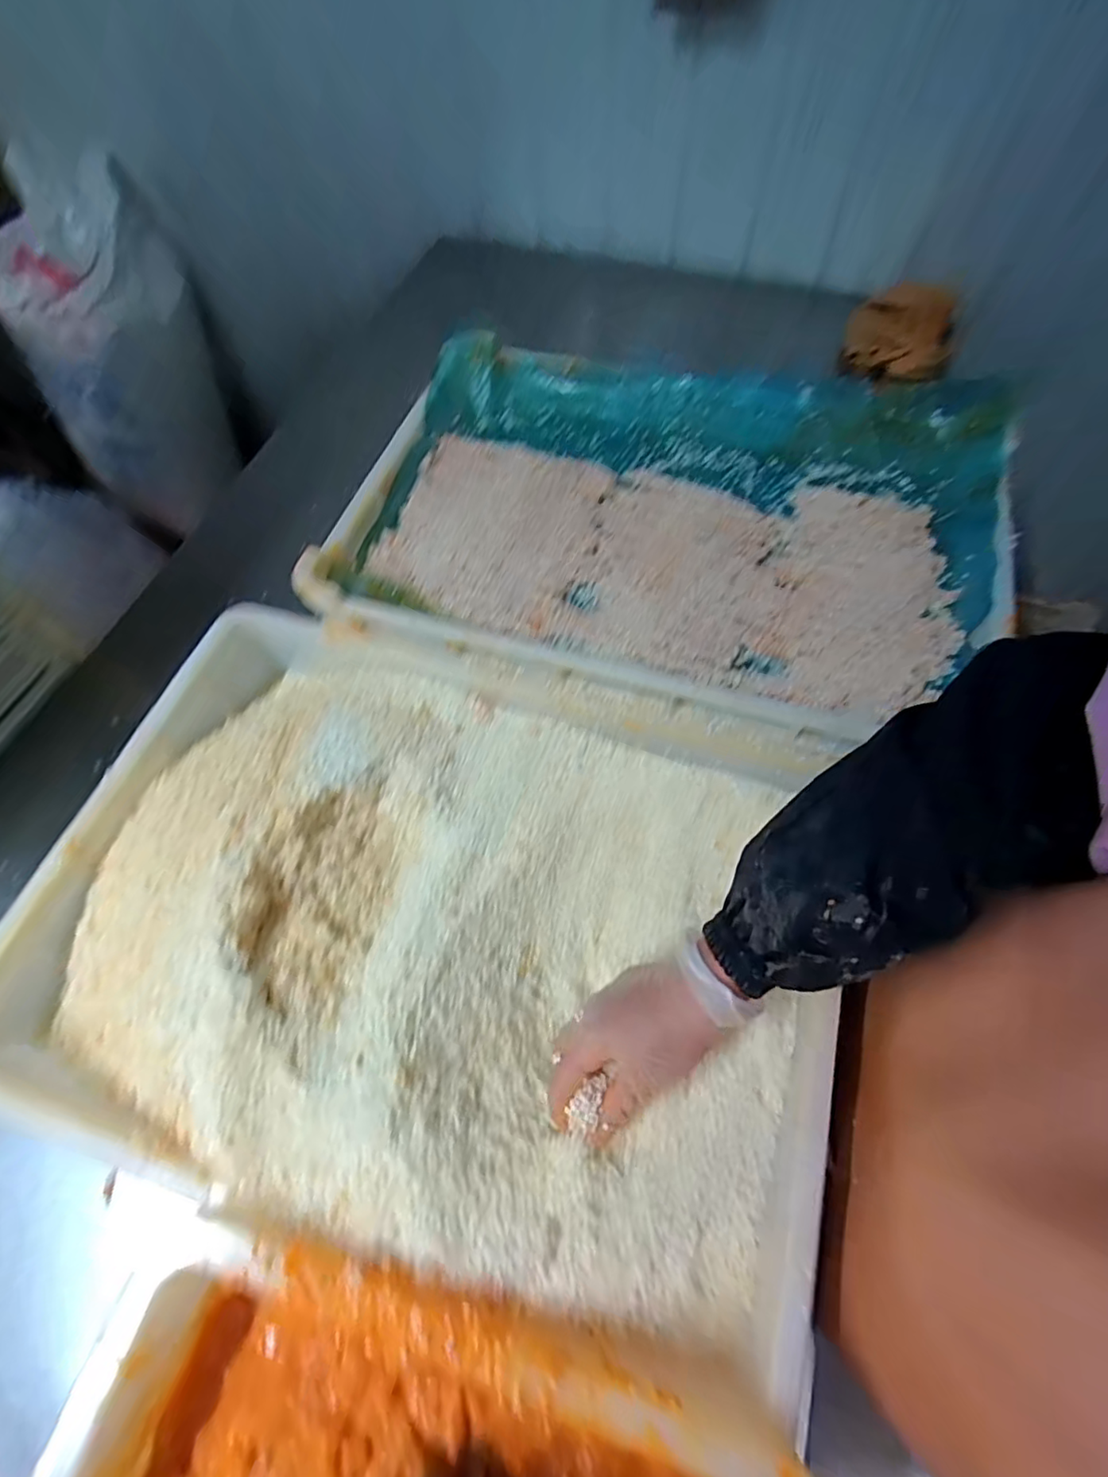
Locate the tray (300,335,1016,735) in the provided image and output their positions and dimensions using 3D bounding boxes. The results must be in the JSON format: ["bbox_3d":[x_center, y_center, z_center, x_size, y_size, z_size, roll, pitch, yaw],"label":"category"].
[{"bbox_3d":[0.138,-0.285,0.637,0.638,0.080,0.567,13,66,7],"label":"tray"}]

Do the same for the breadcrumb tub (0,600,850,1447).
[{"bbox_3d":[-0.100,0.132,0.471,0.597,0.099,0.415,15,67,6],"label":"breadcrumb tub"}]

